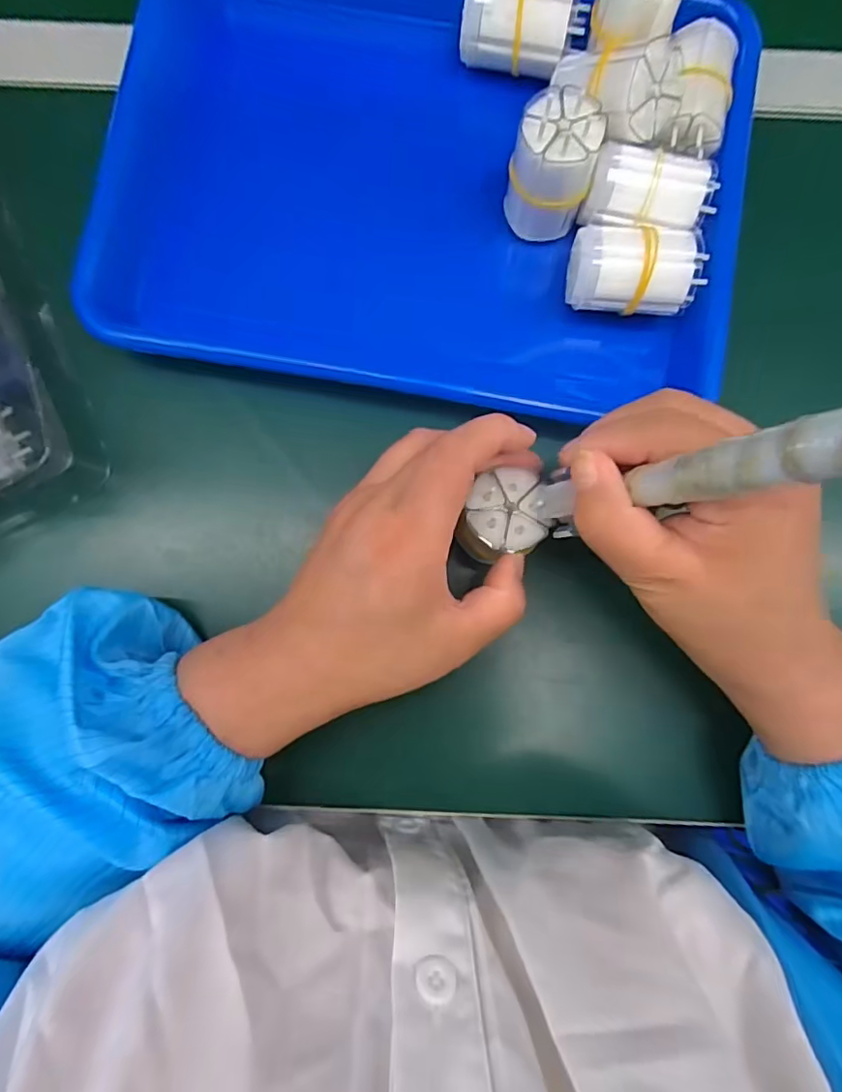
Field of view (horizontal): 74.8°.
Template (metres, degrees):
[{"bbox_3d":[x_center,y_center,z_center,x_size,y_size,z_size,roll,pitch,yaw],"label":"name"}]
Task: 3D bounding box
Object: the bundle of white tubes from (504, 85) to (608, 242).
[{"bbox_3d":[0.065,-0.188,0.276,0.039,0.057,0.032,13,84,1],"label":"bundle of white tubes"}]

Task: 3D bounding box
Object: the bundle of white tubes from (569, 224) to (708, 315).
[{"bbox_3d":[0.111,-0.139,0.286,0.061,0.046,0.041,2,83,0],"label":"bundle of white tubes"}]

